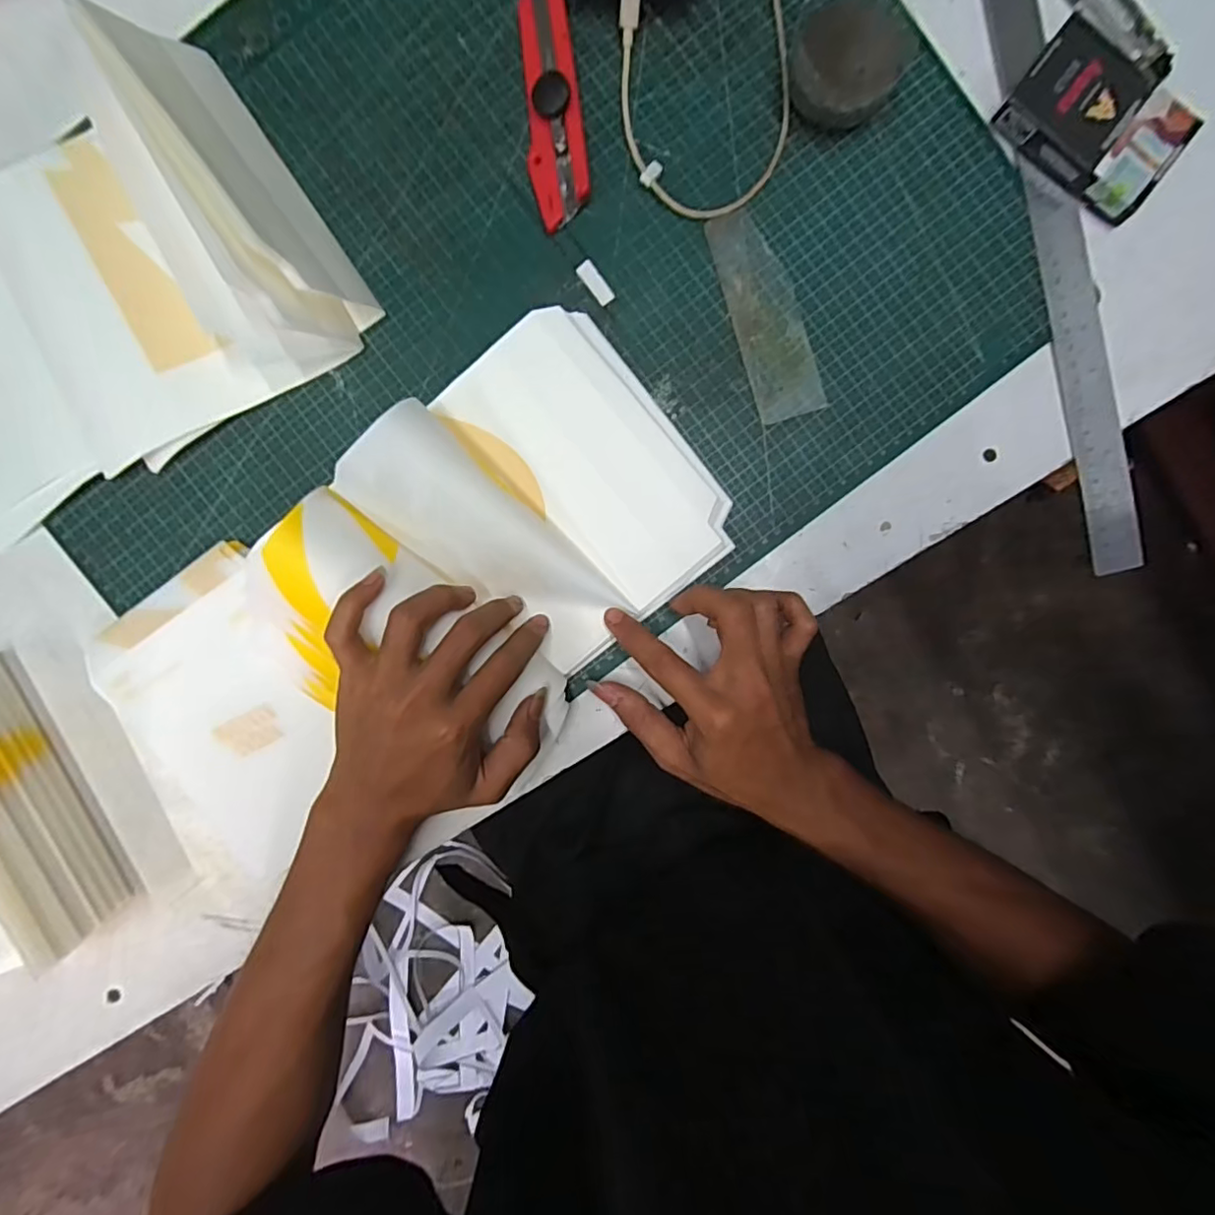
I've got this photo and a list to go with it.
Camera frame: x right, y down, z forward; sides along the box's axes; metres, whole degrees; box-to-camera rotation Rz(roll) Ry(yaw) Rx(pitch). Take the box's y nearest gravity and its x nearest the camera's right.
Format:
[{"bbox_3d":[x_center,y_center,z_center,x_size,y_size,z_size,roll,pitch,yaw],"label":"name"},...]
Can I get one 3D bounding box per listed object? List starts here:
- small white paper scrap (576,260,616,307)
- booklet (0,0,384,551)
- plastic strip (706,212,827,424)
[{"bbox_3d":[-0.007,-0.198,0.354,0.011,0.004,0.029,-37,92,2],"label":"small white paper scrap"},{"bbox_3d":[-0.306,-0.172,0.318,0.295,0.067,0.189,-30,92,2],"label":"booklet"},{"bbox_3d":[0.096,-0.176,0.350,0.039,0.004,0.124,-18,93,1],"label":"plastic strip"}]

